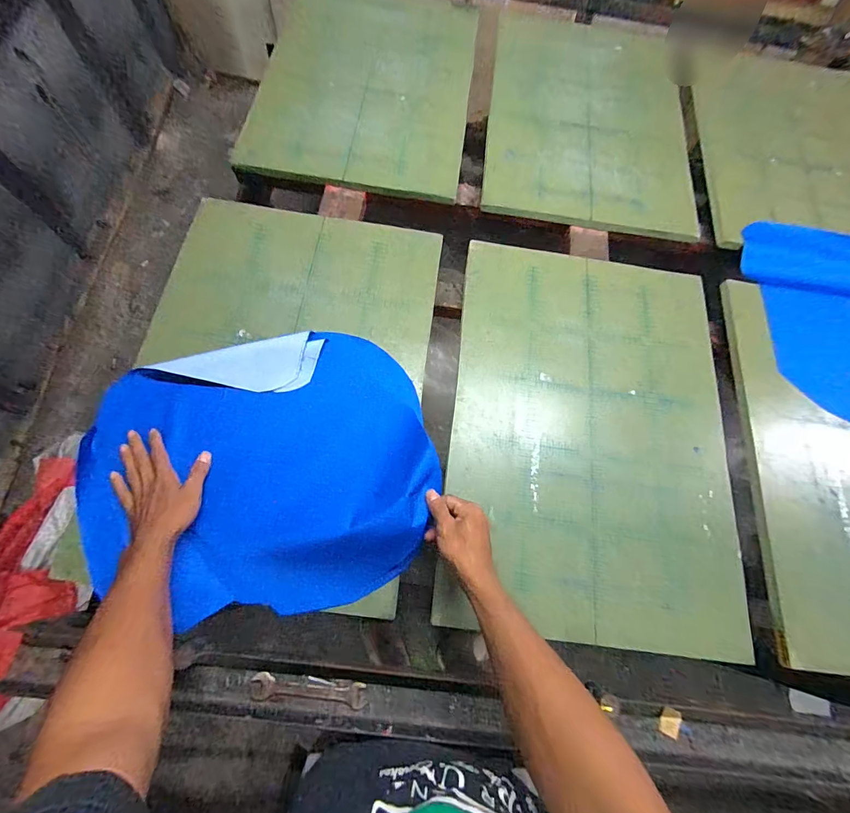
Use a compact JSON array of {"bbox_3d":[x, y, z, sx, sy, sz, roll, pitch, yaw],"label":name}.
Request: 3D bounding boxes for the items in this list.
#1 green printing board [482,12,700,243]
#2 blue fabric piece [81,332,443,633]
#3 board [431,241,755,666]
[{"bbox_3d":[0.349,-0.640,0.880,0.412,0.029,0.601,7,70,-3],"label":"green printing board"},{"bbox_3d":[-0.208,0.088,0.581,0.454,0.059,0.381,-16,72,-7],"label":"blue fabric piece"},{"bbox_3d":[0.262,0.026,0.651,0.439,0.016,0.623,8,70,-3],"label":"board"}]

